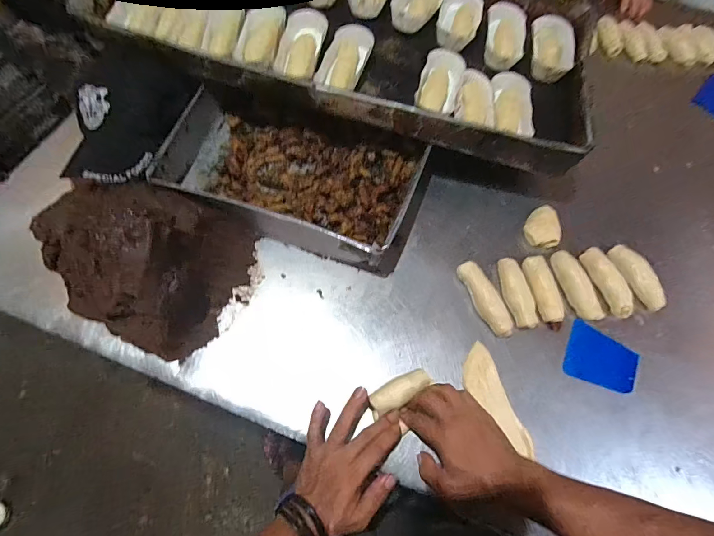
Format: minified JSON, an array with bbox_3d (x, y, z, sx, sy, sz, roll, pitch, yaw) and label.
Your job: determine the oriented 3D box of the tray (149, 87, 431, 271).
[{"bbox_3d":[-0.101,-0.150,0.553,0.377,0.068,0.222,14,65,4],"label":"tray"}]

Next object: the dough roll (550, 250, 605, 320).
[{"bbox_3d":[0.314,0.024,0.514,0.027,0.027,0.104,-14,67,-9],"label":"dough roll"}]

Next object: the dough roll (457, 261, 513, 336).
[{"bbox_3d":[0.178,0.042,0.497,0.028,0.026,0.112,-20,68,-12],"label":"dough roll"}]

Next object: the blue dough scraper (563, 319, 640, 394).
[{"bbox_3d":[0.330,0.122,0.482,0.087,0.008,0.081,23,67,12],"label":"blue dough scraper"}]

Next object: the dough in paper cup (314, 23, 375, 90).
[{"bbox_3d":[-0.018,-0.338,0.577,0.060,0.032,0.131,21,67,6],"label":"dough in paper cup"}]

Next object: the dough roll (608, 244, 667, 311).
[{"bbox_3d":[0.410,0.012,0.520,0.026,0.031,0.103,-21,68,-12],"label":"dough roll"}]

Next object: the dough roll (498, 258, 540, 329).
[{"bbox_3d":[0.226,0.033,0.507,0.032,0.019,0.106,-4,66,-5],"label":"dough roll"}]

